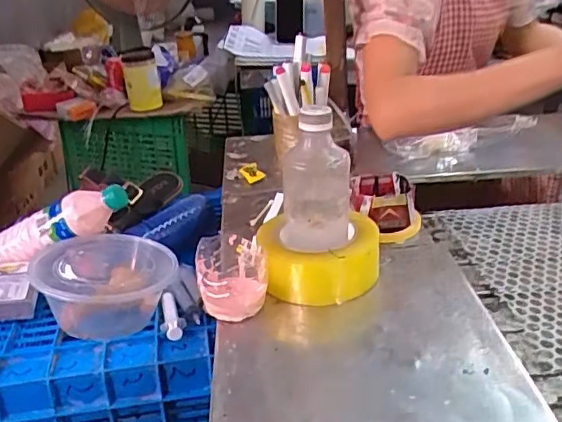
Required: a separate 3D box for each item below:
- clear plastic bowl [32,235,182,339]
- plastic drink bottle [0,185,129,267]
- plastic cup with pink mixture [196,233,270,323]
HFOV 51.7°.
[{"bbox_3d":[-0.218,0.093,0.722,0.153,0.092,0.170,-1,23,3],"label":"clear plastic bowl"},{"bbox_3d":[-0.313,0.026,0.780,0.231,0.058,0.049,-23,24,10],"label":"plastic drink bottle"},{"bbox_3d":[-0.046,0.063,0.550,0.063,0.061,0.062,-2,23,1],"label":"plastic cup with pink mixture"}]

